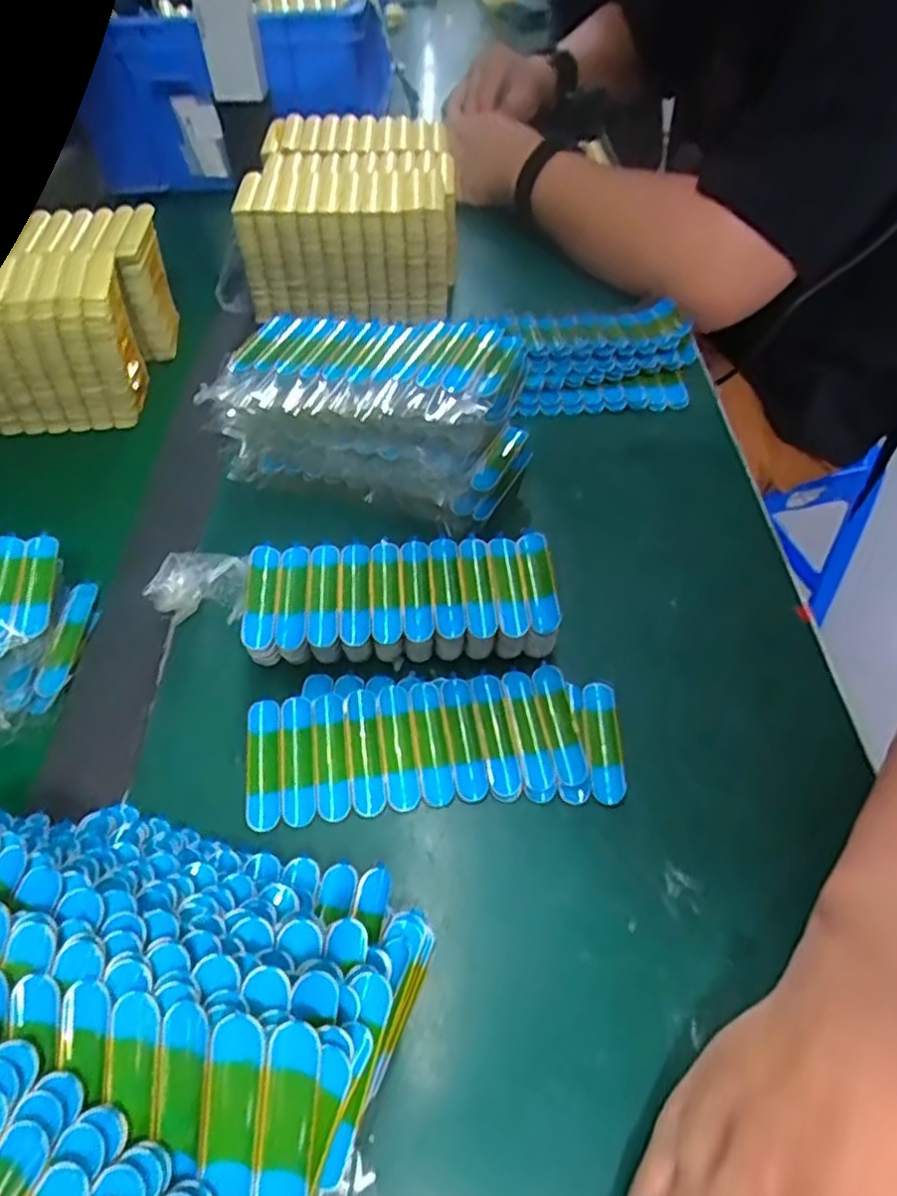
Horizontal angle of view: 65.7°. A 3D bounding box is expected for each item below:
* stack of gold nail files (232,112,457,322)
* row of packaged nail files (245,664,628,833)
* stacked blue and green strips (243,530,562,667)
[{"bbox_3d":[-0.077,-0.321,0.583,0.162,0.082,0.190,-1,52,-1],"label":"stack of gold nail files"},{"bbox_3d":[-0.006,0.066,0.332,0.173,0.008,0.071,-4,52,-3],"label":"row of packaged nail files"},{"bbox_3d":[-0.024,0.004,0.361,0.153,0.029,0.066,-2,52,-2],"label":"stacked blue and green strips"}]

